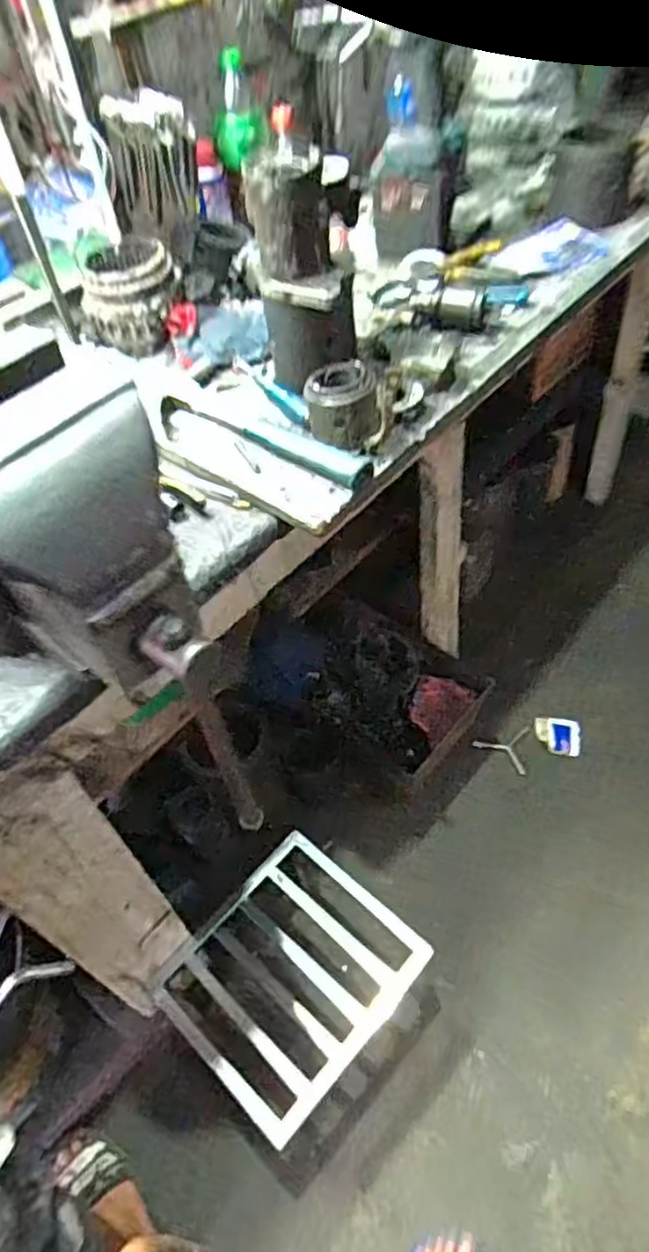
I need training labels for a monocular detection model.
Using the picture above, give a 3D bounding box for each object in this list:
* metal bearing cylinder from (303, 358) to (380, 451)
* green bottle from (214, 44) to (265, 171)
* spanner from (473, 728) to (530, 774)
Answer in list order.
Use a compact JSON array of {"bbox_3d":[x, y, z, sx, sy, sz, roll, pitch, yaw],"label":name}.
[{"bbox_3d":[0.023,-0.256,0.825,0.080,0.073,0.093,0,50,8],"label":"metal bearing cylinder"},{"bbox_3d":[-0.125,-0.766,1.050,0.058,0.141,0.050,4,29,8],"label":"green bottle"},{"bbox_3d":[0.382,0.259,1.527,0.116,0.021,0.108,9,52,11],"label":"spanner"}]

